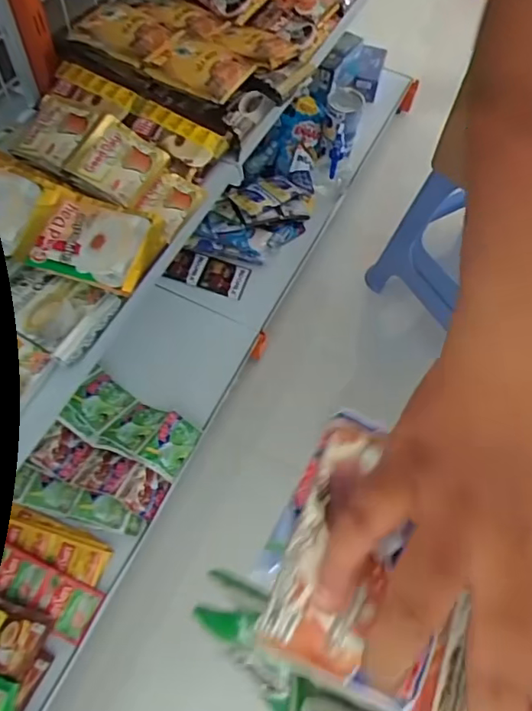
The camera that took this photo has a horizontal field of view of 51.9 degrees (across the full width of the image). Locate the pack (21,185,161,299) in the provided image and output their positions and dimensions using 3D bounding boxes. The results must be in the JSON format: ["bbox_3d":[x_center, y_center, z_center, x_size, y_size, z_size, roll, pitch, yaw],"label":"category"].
[{"bbox_3d":[-0.173,-0.116,0.548,0.122,0.025,0.087,19,62,7],"label":"pack"}]

